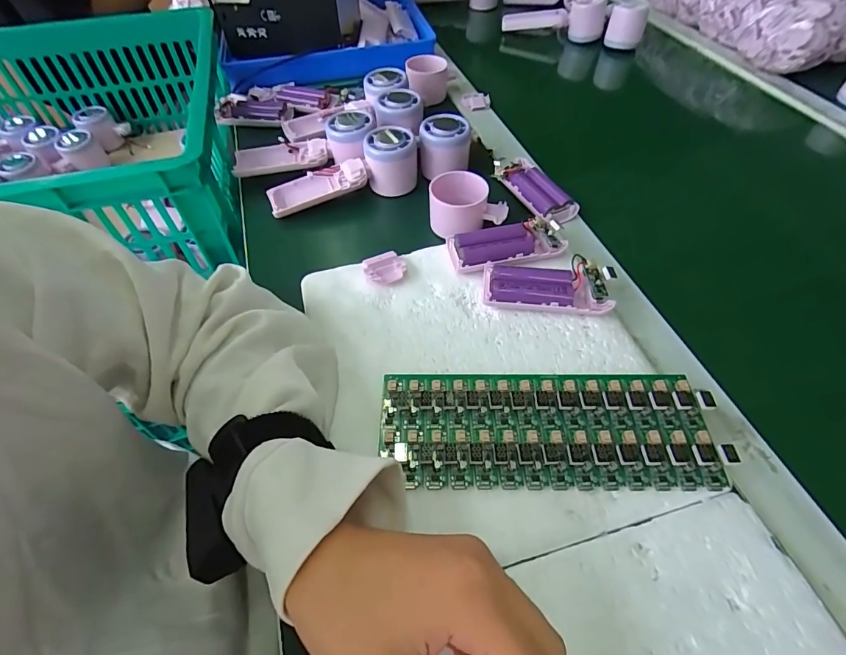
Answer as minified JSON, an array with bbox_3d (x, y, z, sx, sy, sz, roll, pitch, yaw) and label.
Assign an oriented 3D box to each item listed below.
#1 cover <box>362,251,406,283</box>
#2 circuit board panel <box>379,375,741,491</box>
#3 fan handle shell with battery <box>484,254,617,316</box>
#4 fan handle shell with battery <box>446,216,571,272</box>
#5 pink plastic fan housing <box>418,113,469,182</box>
[{"bbox_3d":[-0.034,-0.053,0.393,0.036,0.009,0.031,-14,54,-9],"label":"cover"},{"bbox_3d":[0.082,0.067,0.296,0.218,0.017,0.081,0,53,1],"label":"circuit board panel"},{"bbox_3d":[0.104,-0.033,0.365,0.104,0.028,0.042,3,53,4],"label":"fan handle shell with battery"},{"bbox_3d":[0.076,-0.074,0.400,0.101,0.025,0.043,-7,53,-4],"label":"fan handle shell with battery"},{"bbox_3d":[0.025,-0.201,0.482,0.056,0.047,0.056,0,53,1],"label":"pink plastic fan housing"}]

